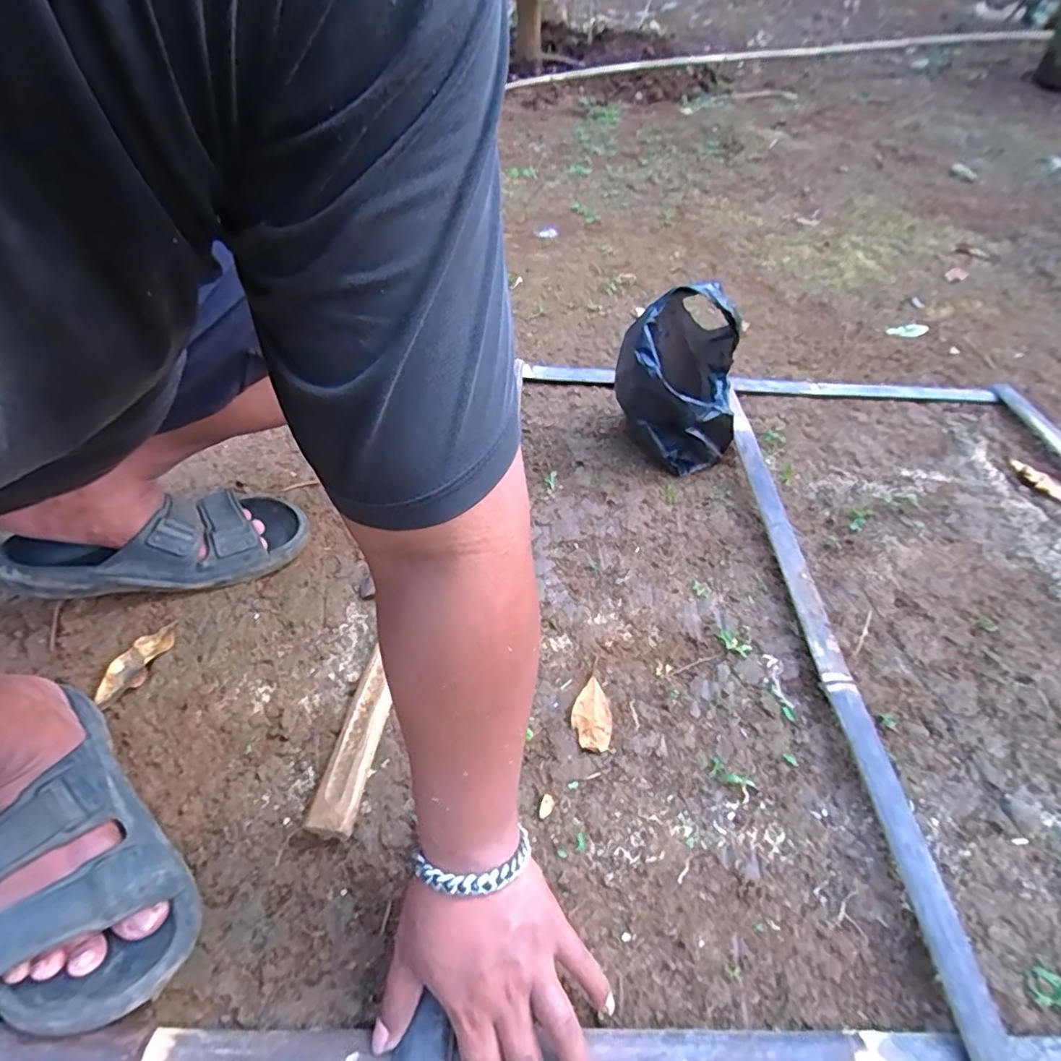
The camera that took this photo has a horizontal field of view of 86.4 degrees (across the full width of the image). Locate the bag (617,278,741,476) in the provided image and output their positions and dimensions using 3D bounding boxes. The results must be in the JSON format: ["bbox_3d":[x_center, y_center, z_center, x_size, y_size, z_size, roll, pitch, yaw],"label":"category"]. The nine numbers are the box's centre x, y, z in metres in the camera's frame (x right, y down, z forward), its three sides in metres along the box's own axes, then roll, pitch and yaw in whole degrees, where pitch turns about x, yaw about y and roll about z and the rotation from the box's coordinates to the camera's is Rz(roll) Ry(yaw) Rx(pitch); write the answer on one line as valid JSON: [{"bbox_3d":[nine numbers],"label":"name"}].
[{"bbox_3d":[0.198,-0.199,0.739,0.152,0.216,0.135,17,48,14],"label":"bag"}]

